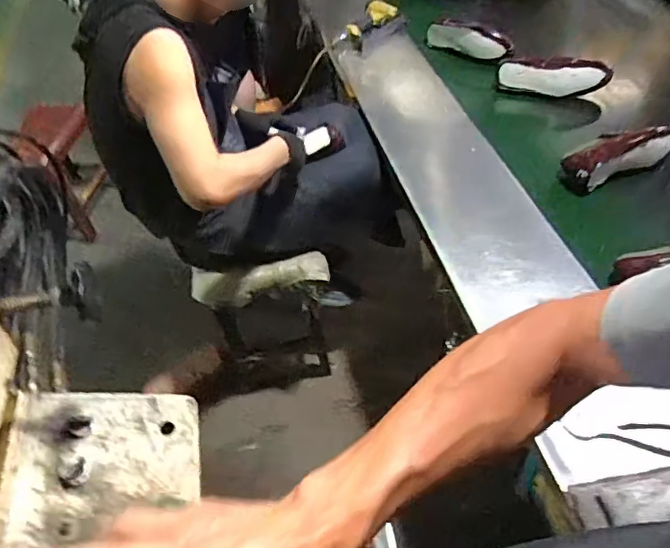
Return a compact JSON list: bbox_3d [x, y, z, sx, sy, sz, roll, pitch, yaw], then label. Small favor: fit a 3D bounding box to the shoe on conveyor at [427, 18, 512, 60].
[{"bbox_3d":[0.372,-0.634,1.511,0.229,0.071,0.078,28,57,27],"label":"shoe on conveyor"}]

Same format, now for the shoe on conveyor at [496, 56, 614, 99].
[{"bbox_3d":[0.531,-0.476,1.357,0.256,0.092,0.079,10,51,15],"label":"shoe on conveyor"}]

